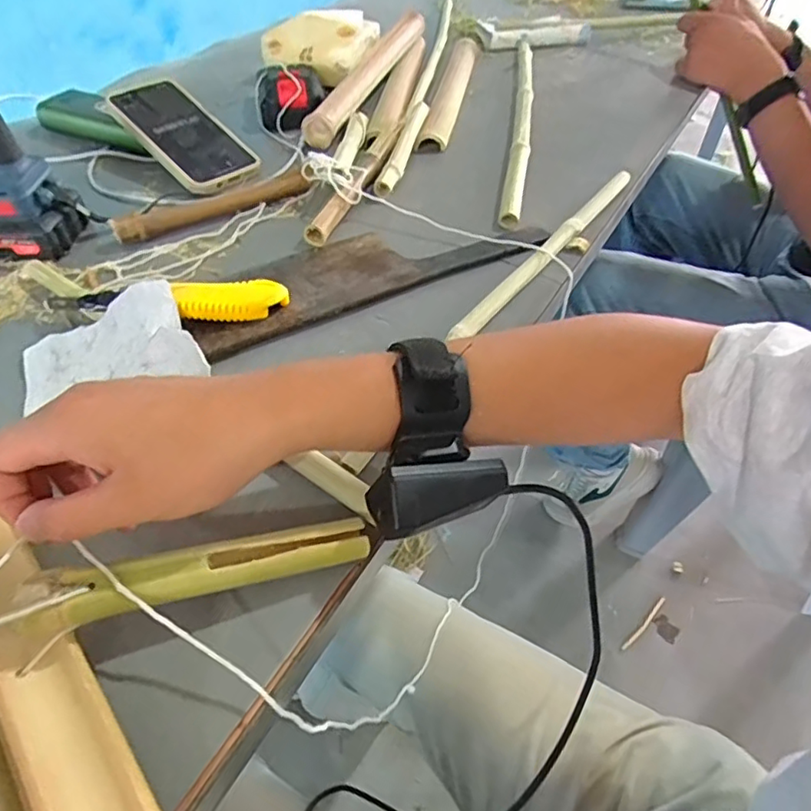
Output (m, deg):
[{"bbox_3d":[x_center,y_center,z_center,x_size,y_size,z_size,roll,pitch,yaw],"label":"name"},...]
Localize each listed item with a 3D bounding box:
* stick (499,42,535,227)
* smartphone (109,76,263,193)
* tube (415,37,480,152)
[{"bbox_3d":[0.137,-0.346,0.688,0.021,0.016,0.486,7,48,7],"label":"stick"},{"bbox_3d":[-0.230,-0.284,0.608,0.083,0.011,0.178,-34,71,-27],"label":"smartphone"},{"bbox_3d":[0.064,-0.419,0.757,0.035,0.029,0.361,8,48,7],"label":"tube"}]

